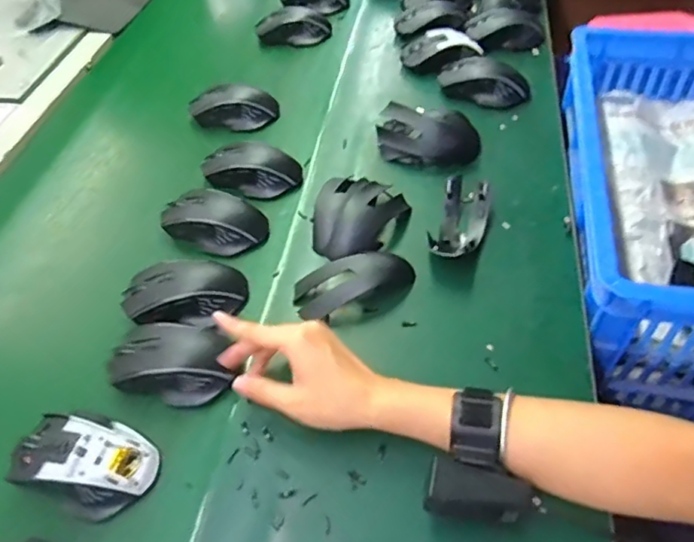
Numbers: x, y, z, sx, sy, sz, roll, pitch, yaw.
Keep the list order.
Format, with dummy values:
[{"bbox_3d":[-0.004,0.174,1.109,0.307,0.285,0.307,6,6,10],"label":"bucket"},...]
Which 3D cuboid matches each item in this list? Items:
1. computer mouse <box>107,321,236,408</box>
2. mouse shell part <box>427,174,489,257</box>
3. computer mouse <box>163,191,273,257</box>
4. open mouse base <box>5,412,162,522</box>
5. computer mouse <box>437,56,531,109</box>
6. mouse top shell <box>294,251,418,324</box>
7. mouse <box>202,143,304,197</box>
[{"bbox_3d":[-0.154,0.079,0.503,0.108,0.038,0.063,7,52,2],"label":"computer mouse"},{"bbox_3d":[0.120,-0.054,0.600,0.053,0.027,0.111,14,50,17],"label":"mouse shell part"},{"bbox_3d":[-0.145,-0.058,0.627,0.115,0.036,0.073,11,52,11],"label":"computer mouse"},{"bbox_3d":[-0.210,0.149,0.452,0.109,0.031,0.068,19,53,11],"label":"open mouse base"},{"bbox_3d":[0.187,-0.258,0.770,0.118,0.033,0.069,6,48,9],"label":"computer mouse"},{"bbox_3d":[0.008,0.013,0.559,0.116,0.026,0.065,-10,47,-5],"label":"mouse top shell"},{"bbox_3d":[-0.114,-0.123,0.682,0.116,0.034,0.069,8,52,9],"label":"mouse"}]

